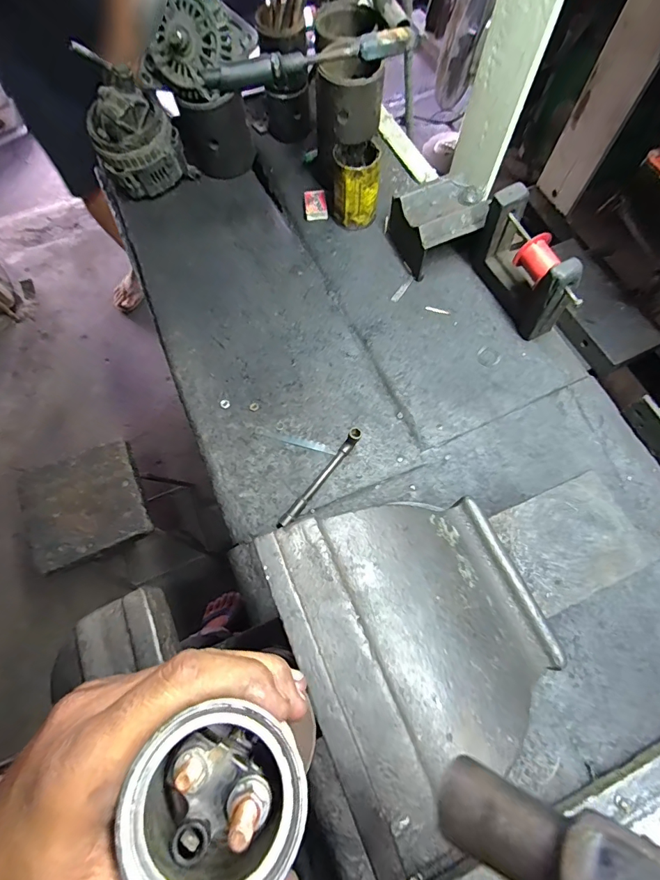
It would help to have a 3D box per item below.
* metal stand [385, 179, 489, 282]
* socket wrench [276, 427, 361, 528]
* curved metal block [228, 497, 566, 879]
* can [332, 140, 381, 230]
[{"bbox_3d":[0.172,-0.346,0.667,0.130,0.089,0.118,-18,70,-6],"label":"metal stand"},{"bbox_3d":[-0.014,0.051,0.555,0.016,0.035,0.160,38,74,14],"label":"socket wrench"},{"bbox_3d":[0.063,0.132,0.293,0.194,0.092,0.188,-23,71,-8],"label":"curved metal block"},{"bbox_3d":[0.043,-0.421,0.692,0.073,0.112,0.074,0,69,0],"label":"can"}]

